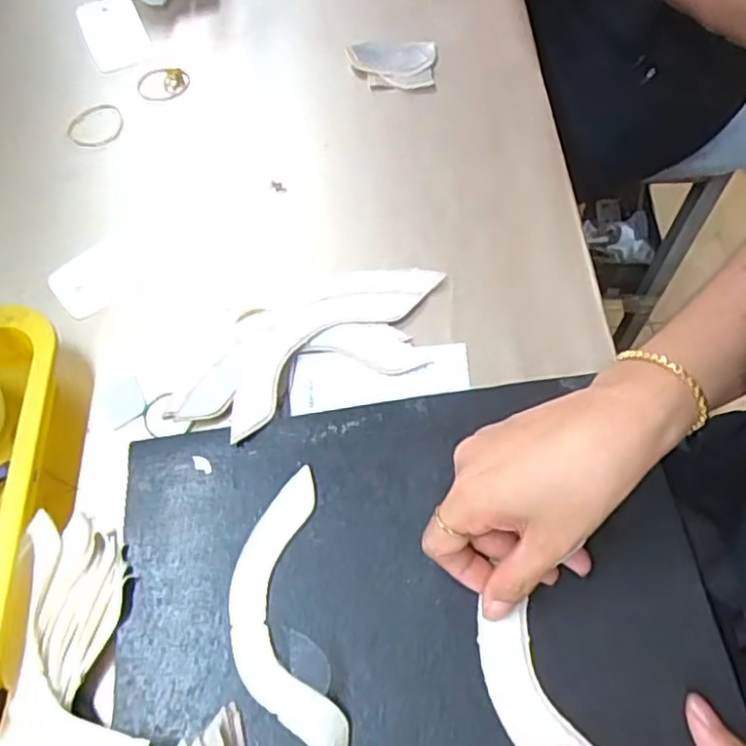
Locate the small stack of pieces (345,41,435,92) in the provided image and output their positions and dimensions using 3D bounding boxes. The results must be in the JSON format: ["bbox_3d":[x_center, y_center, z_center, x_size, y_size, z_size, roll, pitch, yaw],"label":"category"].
[{"bbox_3d":[0.016,-0.267,0.563,0.075,0.008,0.057,-2,62,2],"label":"small stack of pieces"}]

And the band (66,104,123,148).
[{"bbox_3d":[-0.234,-0.208,0.548,0.047,0.006,0.045,-1,62,2],"label":"band"}]

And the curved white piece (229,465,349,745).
[{"bbox_3d":[-0.047,0.121,0.330,0.050,0.017,0.143,-10,62,-3],"label":"curved white piece"}]

